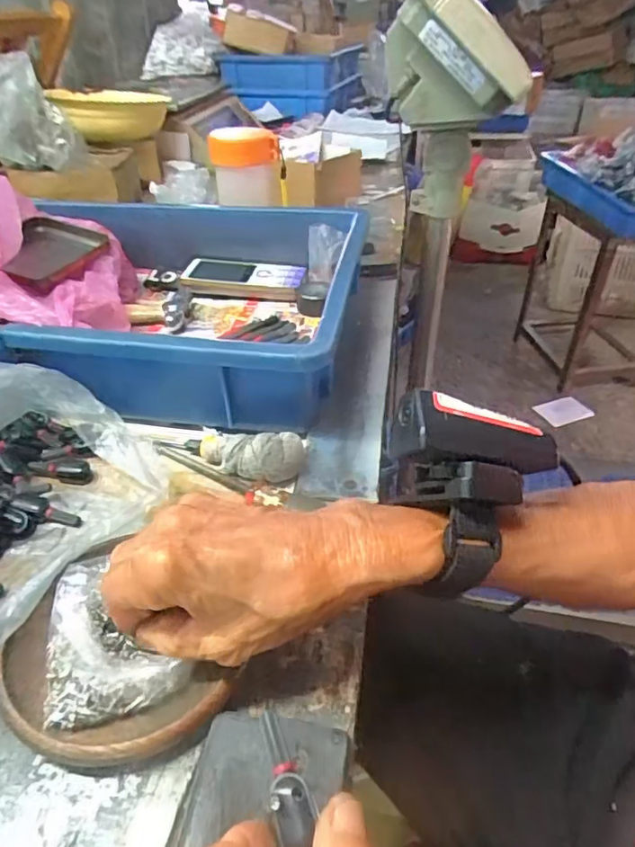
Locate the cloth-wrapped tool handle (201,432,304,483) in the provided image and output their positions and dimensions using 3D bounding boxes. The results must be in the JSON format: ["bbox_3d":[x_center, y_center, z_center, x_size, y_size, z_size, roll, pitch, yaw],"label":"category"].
[{"bbox_3d":[-0.044,0.018,0.368,0.069,0.026,0.023,7,37,10],"label":"cloth-wrapped tool handle"}]

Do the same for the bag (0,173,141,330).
[{"bbox_3d":[-0.245,-0.157,0.503,0.141,0.121,0.194,-7,37,-9],"label":"bag"}]

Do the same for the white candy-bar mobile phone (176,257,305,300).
[{"bbox_3d":[-0.077,-0.147,0.586,0.127,0.017,0.059,6,37,9],"label":"white candy-bar mobile phone"}]

